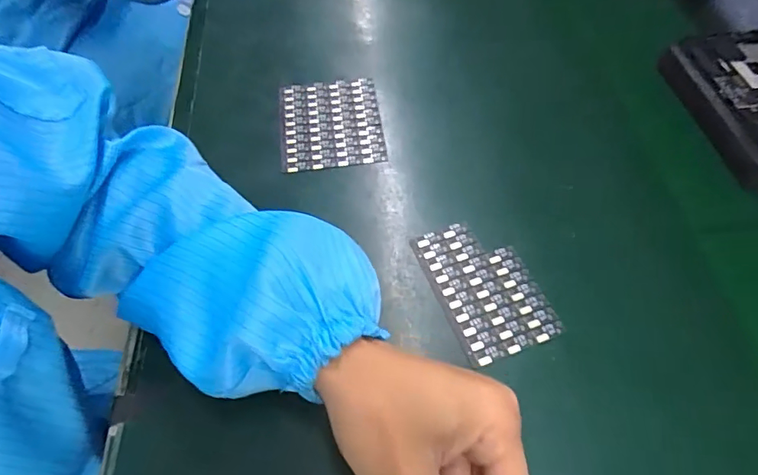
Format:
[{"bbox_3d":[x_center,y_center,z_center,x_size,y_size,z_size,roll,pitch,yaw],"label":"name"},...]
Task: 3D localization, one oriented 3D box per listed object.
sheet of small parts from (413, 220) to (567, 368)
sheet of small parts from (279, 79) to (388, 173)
[{"bbox_3d":[0.069,0.030,0.326,0.062,0.004,0.096,-18,59,-12],"label":"sheet of small parts"},{"bbox_3d":[-0.041,-0.096,0.413,0.083,0.006,0.095,-6,57,-4],"label":"sheet of small parts"}]

